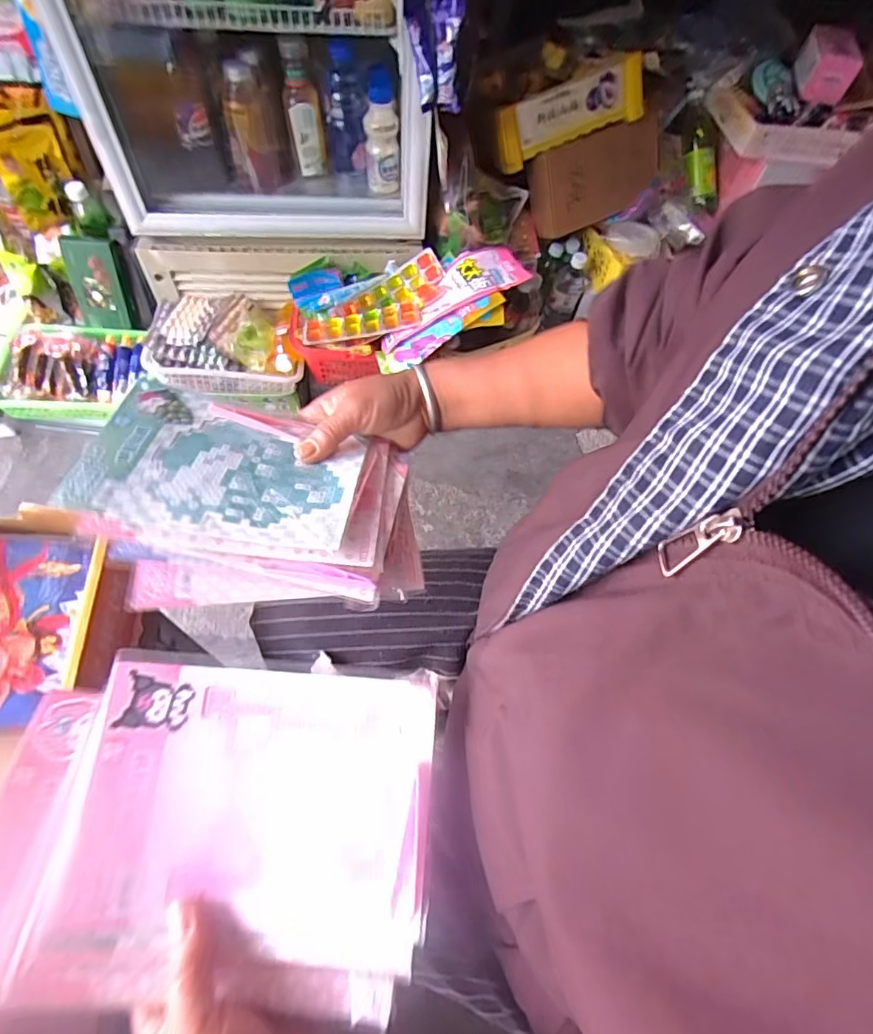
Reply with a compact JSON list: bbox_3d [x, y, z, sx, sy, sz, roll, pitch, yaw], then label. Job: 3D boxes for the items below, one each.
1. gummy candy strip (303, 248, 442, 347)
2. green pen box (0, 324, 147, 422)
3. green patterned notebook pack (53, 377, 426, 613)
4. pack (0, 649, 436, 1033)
[{"bbox_3d":[-0.110,-0.385,0.983,0.282,0.032,0.144,-29,66,-4],"label":"gummy candy strip"},{"bbox_3d":[-0.670,-0.276,0.996,0.276,0.075,0.189,-1,61,-5],"label":"green pen box"},{"bbox_3d":[-0.125,-0.019,0.373,0.216,0.046,0.169,-1,61,-5],"label":"green patterned notebook pack"},{"bbox_3d":[-0.118,0.160,0.286,0.224,0.023,0.166,10,73,-4],"label":"pack"}]

